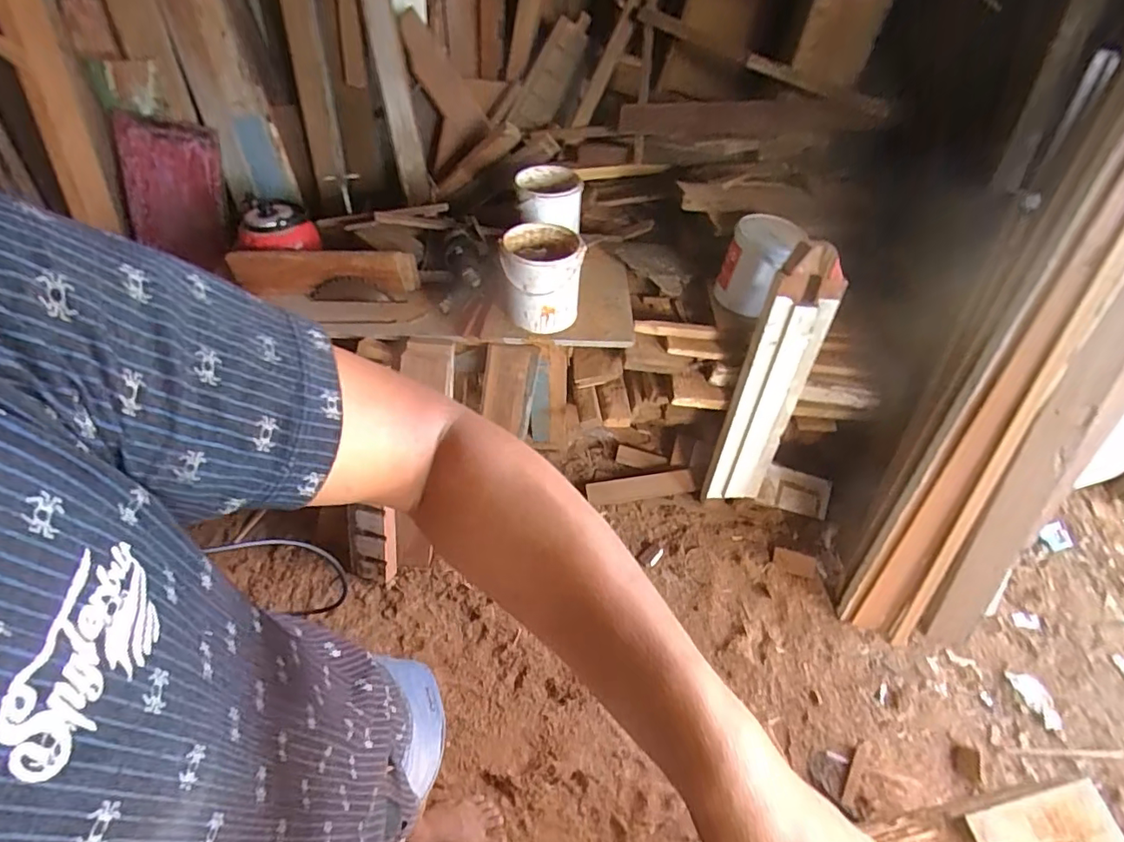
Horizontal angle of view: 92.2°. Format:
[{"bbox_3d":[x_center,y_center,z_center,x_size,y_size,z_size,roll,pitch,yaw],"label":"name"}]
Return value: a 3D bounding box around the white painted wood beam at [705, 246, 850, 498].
[{"bbox_3d":[0.525,-0.076,1.370,0.155,0.762,0.067,10,40,6],"label":"white painted wood beam"}]

